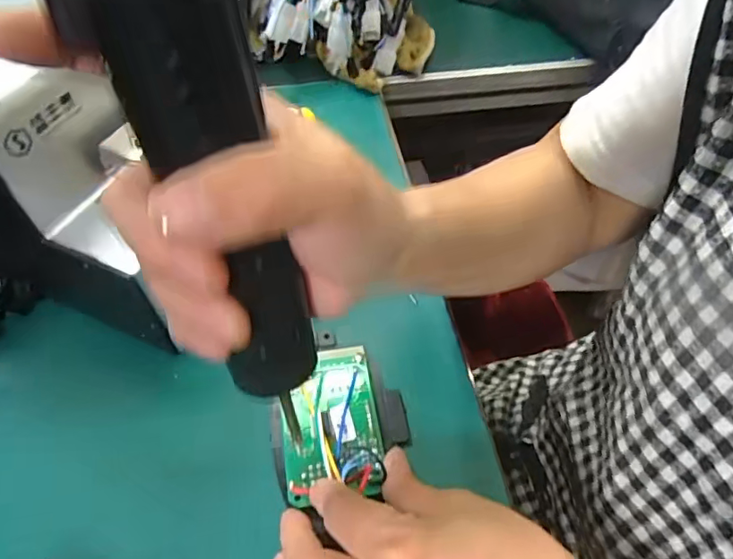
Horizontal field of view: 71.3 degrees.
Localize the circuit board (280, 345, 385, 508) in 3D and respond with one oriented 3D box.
[{"bbox_3d":[-0.019,0.071,0.263,0.049,0.011,0.077,-7,54,-7],"label":"circuit board"}]

